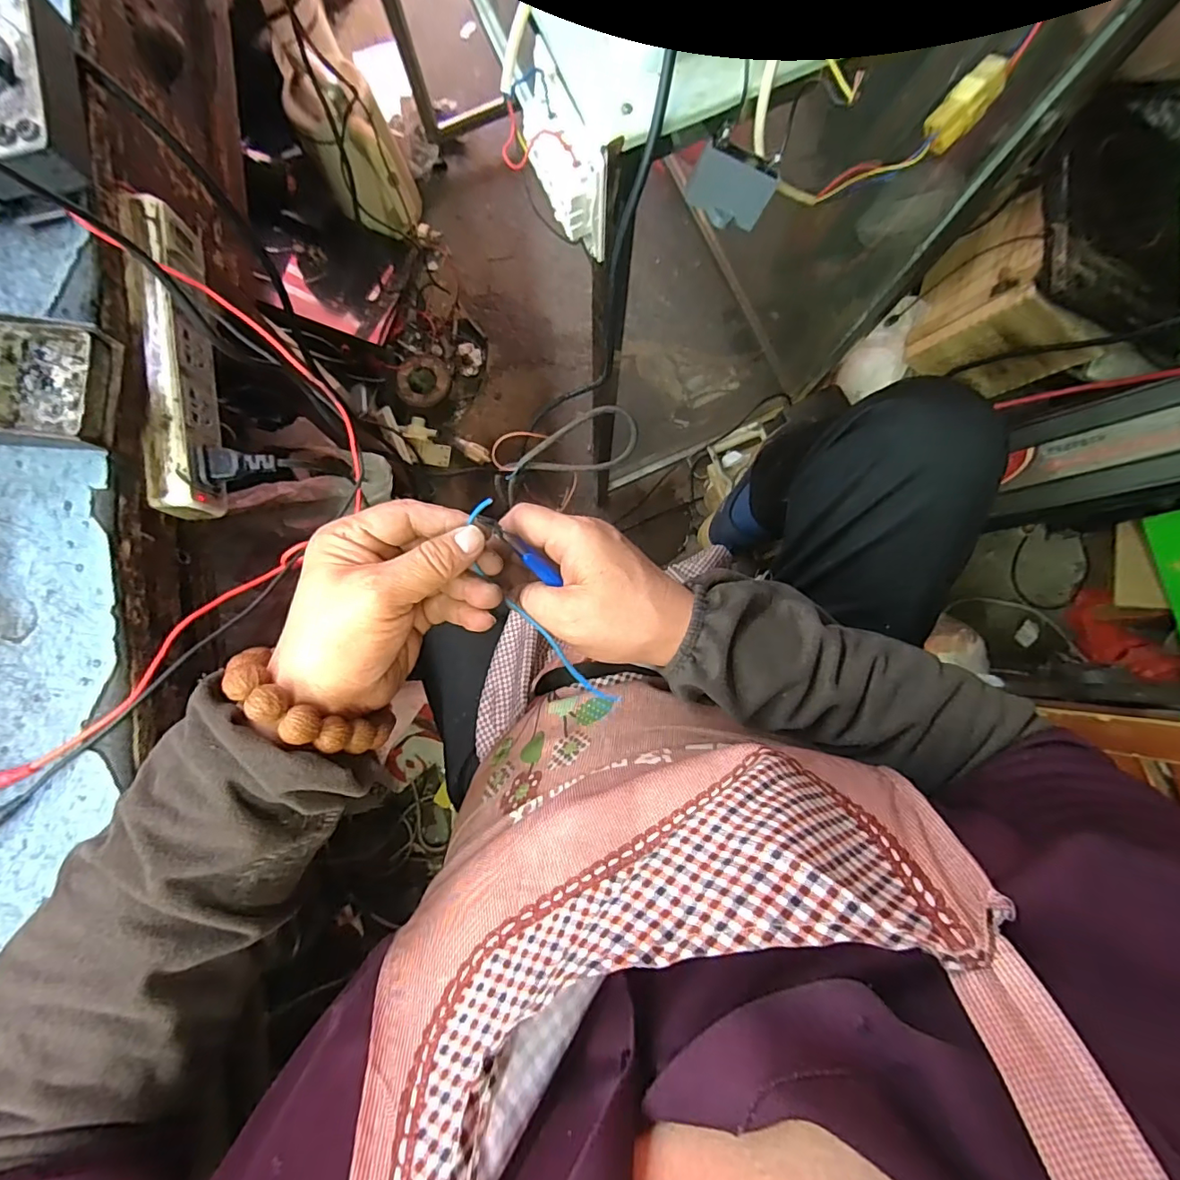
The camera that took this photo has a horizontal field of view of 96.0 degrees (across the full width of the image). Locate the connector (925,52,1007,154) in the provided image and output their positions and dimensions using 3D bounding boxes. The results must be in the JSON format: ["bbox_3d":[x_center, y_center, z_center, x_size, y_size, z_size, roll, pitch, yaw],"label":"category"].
[{"bbox_3d":[0.227,-0.294,0.321,0.022,0.012,0.047,45,116,3],"label":"connector"}]

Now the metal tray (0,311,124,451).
[{"bbox_3d":[-0.365,-0.124,0.305,0.163,0.028,0.071,4,86,0],"label":"metal tray"}]

